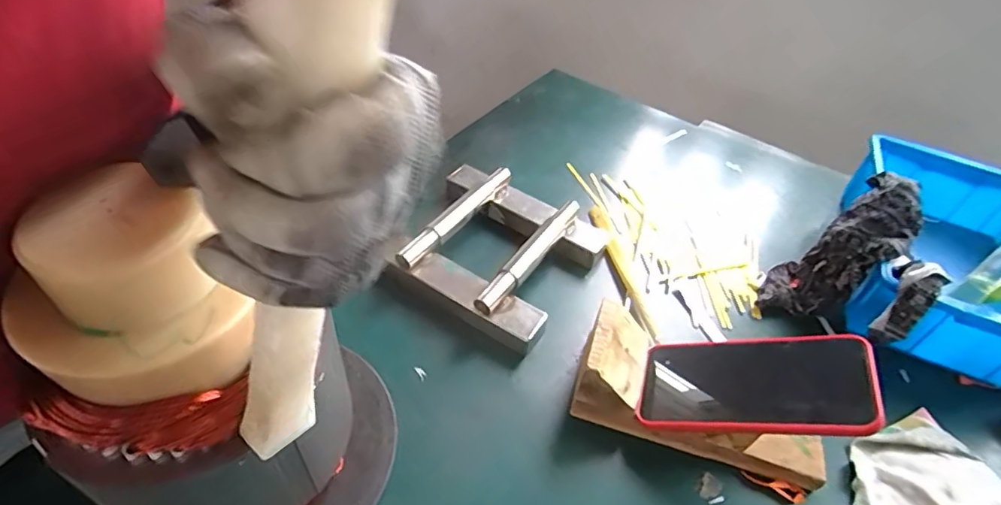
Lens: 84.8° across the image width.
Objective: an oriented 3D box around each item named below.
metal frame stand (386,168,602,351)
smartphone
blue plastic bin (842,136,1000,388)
[{"bbox_3d":[0.002,-0.003,0.566,0.166,0.051,0.184,24,46,17],"label":"metal frame stand"},{"bbox_3d":[0.193,0.101,0.424,0.163,0.017,0.084,-11,37,30],"label":"smartphone"},{"bbox_3d":[0.493,-0.001,0.600,0.222,0.088,0.297,18,44,11],"label":"blue plastic bin"}]

